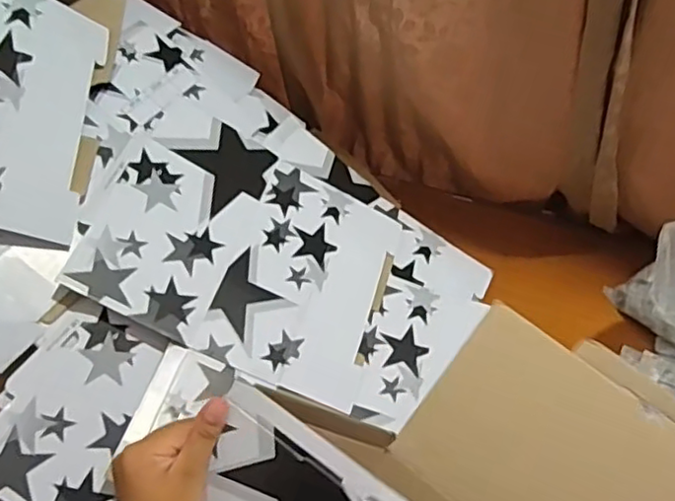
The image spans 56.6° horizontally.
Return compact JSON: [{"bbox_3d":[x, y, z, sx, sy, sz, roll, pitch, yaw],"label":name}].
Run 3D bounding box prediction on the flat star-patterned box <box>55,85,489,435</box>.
[{"bbox_3d":[-0.042,0.020,0.736,0.451,0.021,0.283,26,55,-12],"label":"flat star-patterned box"}]

